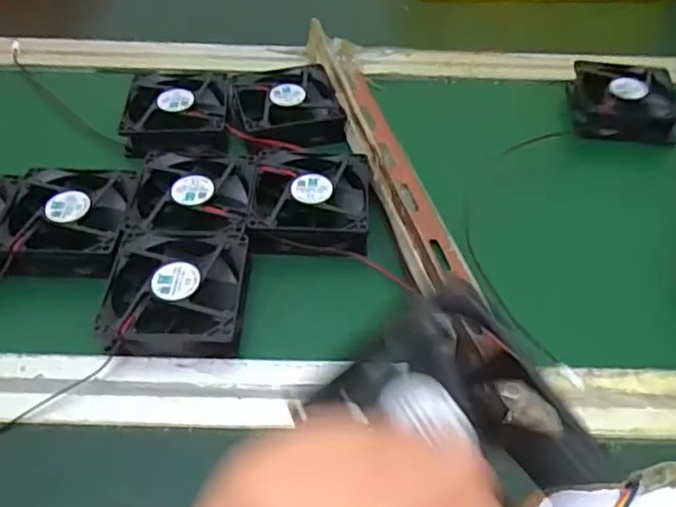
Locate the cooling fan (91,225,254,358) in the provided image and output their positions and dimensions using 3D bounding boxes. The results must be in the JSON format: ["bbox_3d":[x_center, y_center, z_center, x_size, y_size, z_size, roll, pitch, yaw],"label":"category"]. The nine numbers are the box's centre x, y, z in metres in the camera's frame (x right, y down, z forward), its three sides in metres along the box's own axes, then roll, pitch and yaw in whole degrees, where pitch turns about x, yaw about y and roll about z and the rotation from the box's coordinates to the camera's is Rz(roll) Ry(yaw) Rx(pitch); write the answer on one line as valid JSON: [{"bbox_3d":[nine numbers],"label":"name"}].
[{"bbox_3d":[-0.097,0.024,0.394,0.082,0.027,0.084,2,46,1],"label":"cooling fan"}]

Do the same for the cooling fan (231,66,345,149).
[{"bbox_3d":[-0.044,-0.119,0.523,0.087,0.029,0.072,-9,47,-10],"label":"cooling fan"}]

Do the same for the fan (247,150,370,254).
[{"bbox_3d":[-0.018,-0.035,0.449,0.081,0.027,0.087,0,46,-1],"label":"fan"}]

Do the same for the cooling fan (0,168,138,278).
[{"bbox_3d":[-0.179,-0.022,0.428,0.080,0.020,0.090,0,46,-1],"label":"cooling fan"}]

